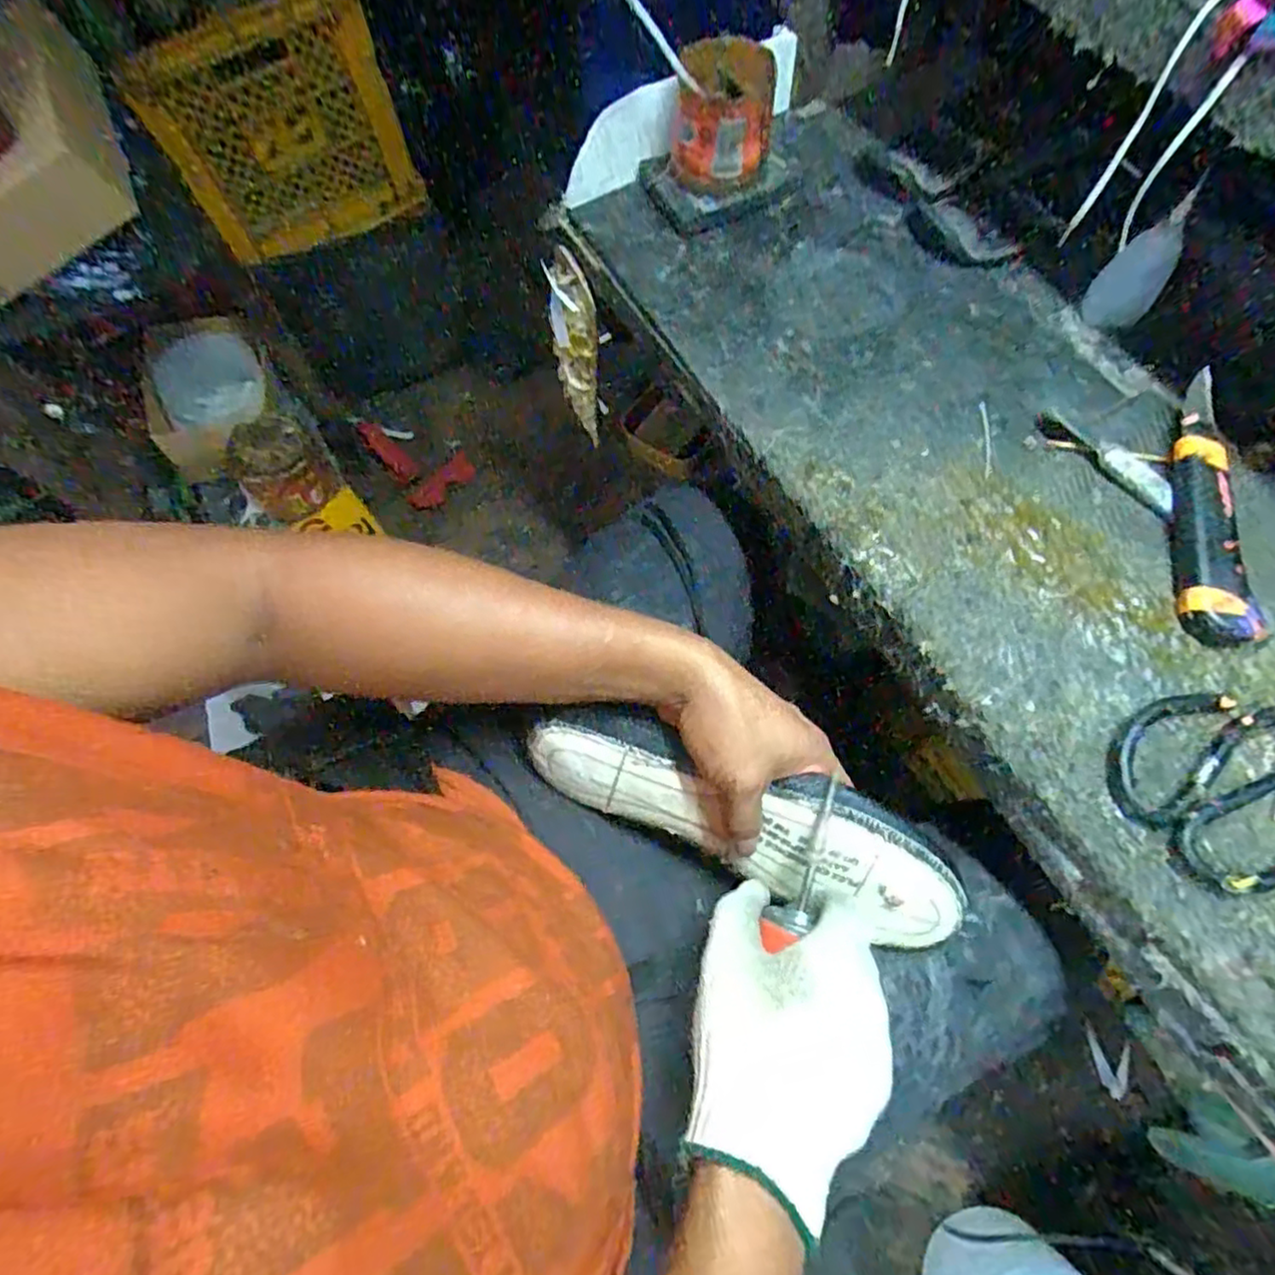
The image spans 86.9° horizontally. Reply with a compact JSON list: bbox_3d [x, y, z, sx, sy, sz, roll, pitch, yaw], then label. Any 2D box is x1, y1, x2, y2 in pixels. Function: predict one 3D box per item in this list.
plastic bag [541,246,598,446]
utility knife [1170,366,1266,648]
[{"bbox_3d":[-0.065,-0.292,0.684,0.030,0.190,0.055,-33,70,-9],"label":"plastic bag"},{"bbox_3d":[0.353,-0.080,0.418,0.036,0.035,0.174,9,70,7],"label":"utility knife"}]

